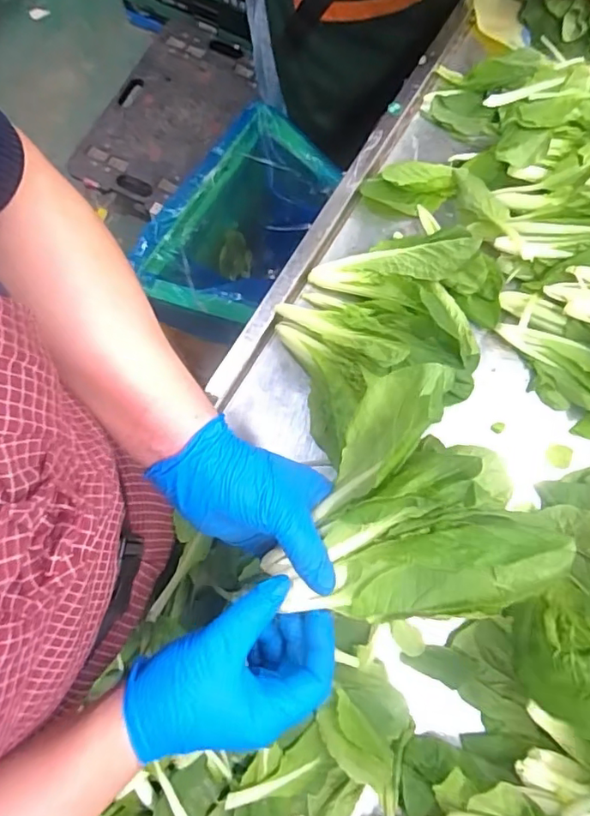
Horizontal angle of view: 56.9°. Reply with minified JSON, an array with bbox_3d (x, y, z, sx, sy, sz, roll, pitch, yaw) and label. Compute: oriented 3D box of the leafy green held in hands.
[{"bbox_3d":[0.068,0.074,0.357,0.157,0.040,0.161,-31,77,-7],"label":"leafy green held in hands"}]

